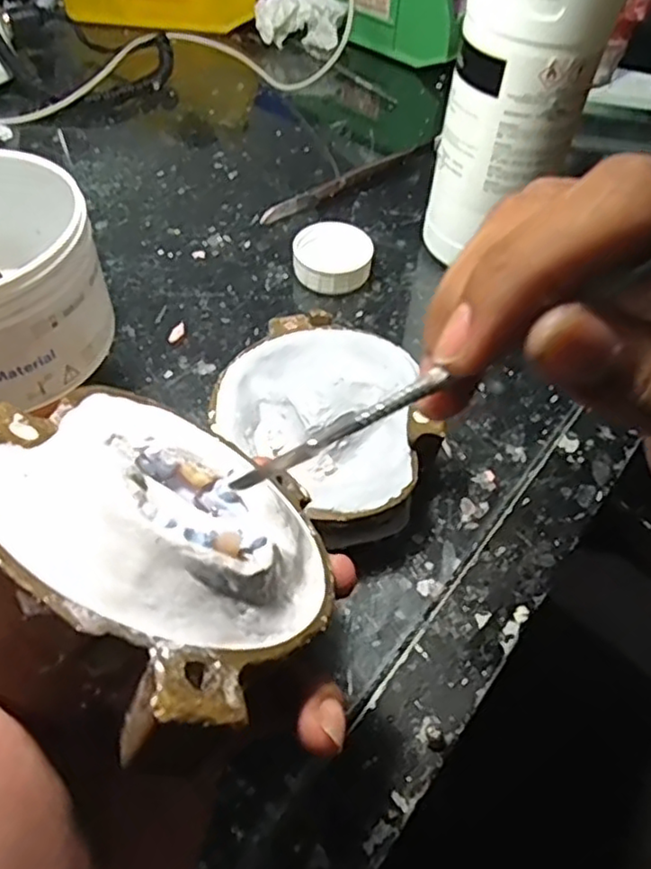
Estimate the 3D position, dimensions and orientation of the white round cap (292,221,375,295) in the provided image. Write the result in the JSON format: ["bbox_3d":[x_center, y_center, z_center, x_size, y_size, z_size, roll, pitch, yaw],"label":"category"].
[{"bbox_3d":[0.005,-0.102,0.380,0.045,0.017,0.045,2,52,-2],"label":"white round cap"}]

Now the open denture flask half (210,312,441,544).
[{"bbox_3d":[0.000,-0.003,0.294,0.091,0.037,0.107,-35,62,-26],"label":"open denture flask half"}]

